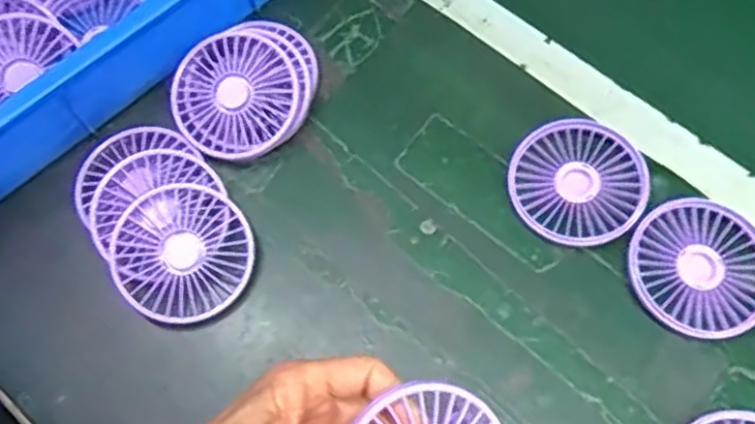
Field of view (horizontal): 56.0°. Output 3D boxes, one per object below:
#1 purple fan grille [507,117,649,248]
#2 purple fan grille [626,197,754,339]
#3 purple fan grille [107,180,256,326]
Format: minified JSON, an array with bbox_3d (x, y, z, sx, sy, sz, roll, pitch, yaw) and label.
[{"bbox_3d":[0.133,-0.019,0.475,0.081,0.022,0.086,0,67,0],"label":"purple fan grille"},{"bbox_3d":[0.205,0.036,0.453,0.086,0.019,0.083,0,67,0],"label":"purple fan grille"},{"bbox_3d":[-0.125,0.026,0.456,0.085,0.017,0.085,1,79,-8],"label":"purple fan grille"}]

